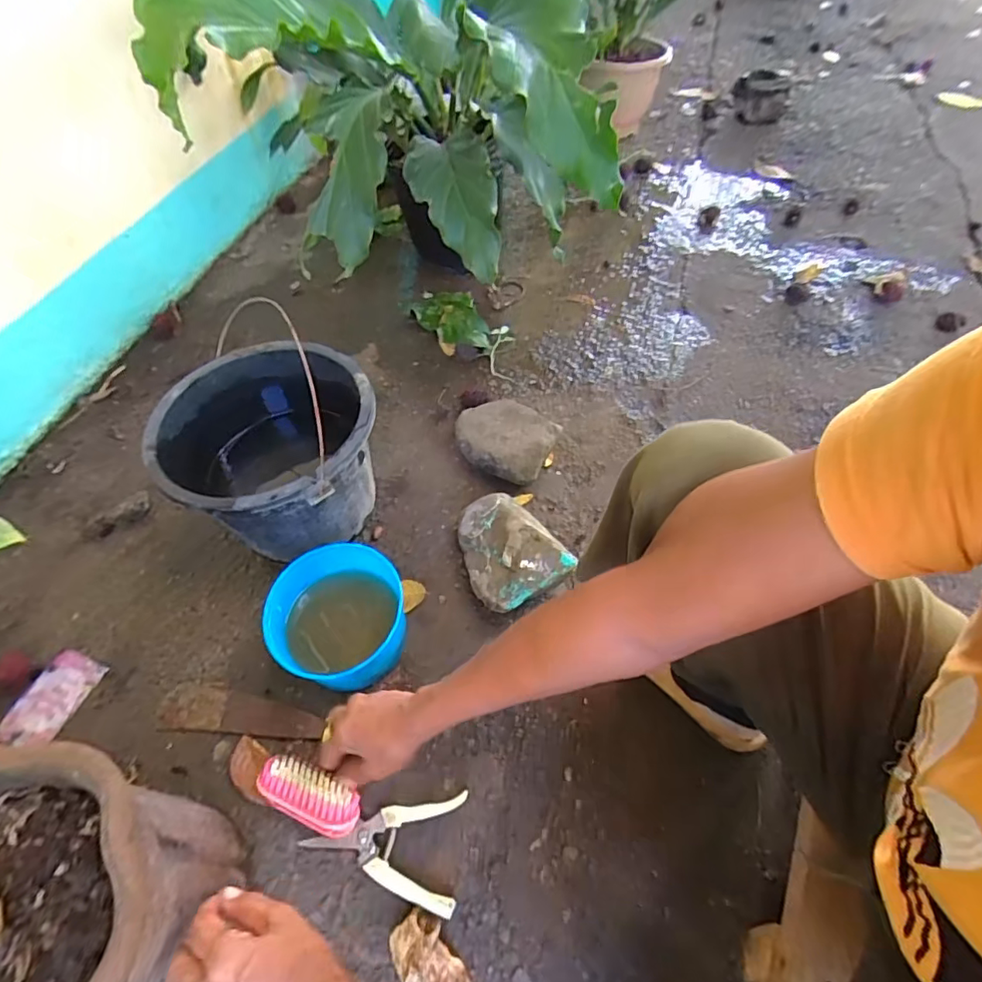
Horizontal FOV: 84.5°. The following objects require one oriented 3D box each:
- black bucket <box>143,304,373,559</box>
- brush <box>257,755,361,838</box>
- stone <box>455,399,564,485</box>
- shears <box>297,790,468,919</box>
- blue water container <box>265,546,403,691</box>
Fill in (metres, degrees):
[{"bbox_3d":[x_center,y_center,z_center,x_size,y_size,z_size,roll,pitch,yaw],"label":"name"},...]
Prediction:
[{"bbox_3d":[-0.286,-0.030,0.767,0.270,0.244,0.264,0,55,0],"label":"black bucket"},{"bbox_3d":[-0.199,0.334,0.597,0.118,0.029,0.050,19,58,15],"label":"brush"},{"bbox_3d":[0.020,-0.084,0.873,0.167,0.072,0.131,24,58,17],"label":"stone"},{"bbox_3d":[-0.117,0.384,0.589,0.166,0.010,0.107,4,56,3],"label":"shears"},{"bbox_3d":[-0.188,0.162,0.682,0.150,0.112,0.151,0,55,0],"label":"blue water container"}]

